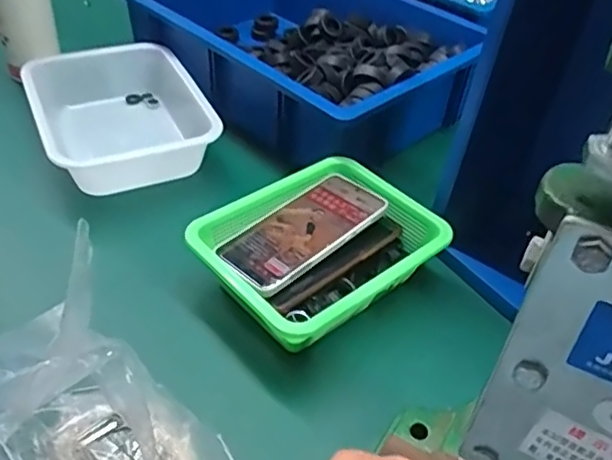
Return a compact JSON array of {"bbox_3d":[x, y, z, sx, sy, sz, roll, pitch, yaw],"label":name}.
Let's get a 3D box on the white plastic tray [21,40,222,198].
[{"bbox_3d":[-0.223,-0.136,0.730,0.181,0.069,0.220,-16,46,-23],"label":"white plastic tray"}]

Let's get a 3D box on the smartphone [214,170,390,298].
[{"bbox_3d":[-0.003,0.000,0.574,0.157,0.015,0.078,-33,46,-29],"label":"smartphone"}]

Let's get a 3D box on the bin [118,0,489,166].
[{"bbox_3d":[-0.025,-0.247,0.822,0.319,0.114,0.445,-28,52,-32],"label":"bin"}]

